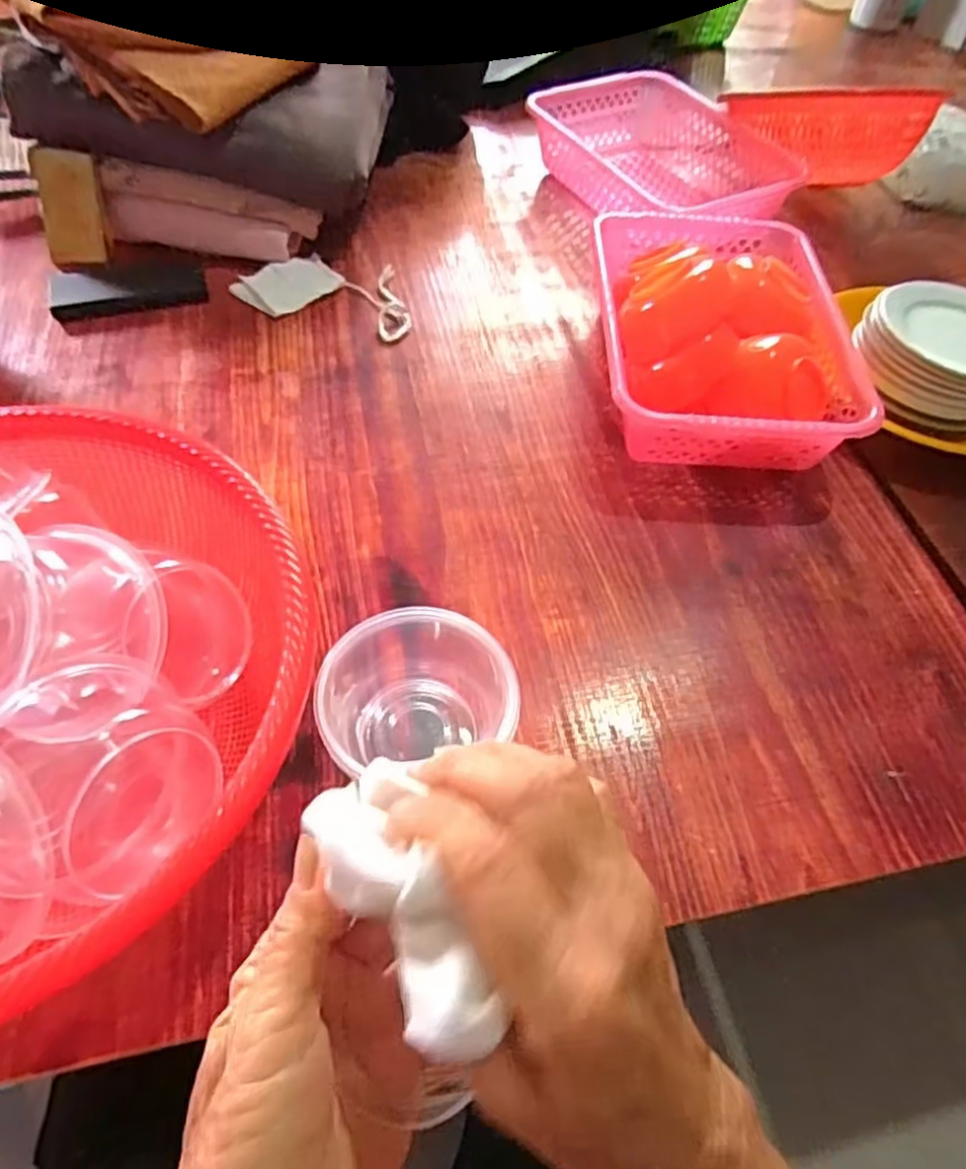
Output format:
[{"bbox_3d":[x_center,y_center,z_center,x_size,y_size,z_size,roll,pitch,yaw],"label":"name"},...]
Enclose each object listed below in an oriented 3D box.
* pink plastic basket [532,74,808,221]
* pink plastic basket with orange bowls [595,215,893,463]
[{"bbox_3d":[0.212,-0.509,0.861,0.211,0.079,0.302,-25,59,-19],"label":"pink plastic basket"},{"bbox_3d":[0.214,-0.237,0.650,0.212,0.110,0.301,2,54,-2],"label":"pink plastic basket with orange bowls"}]

